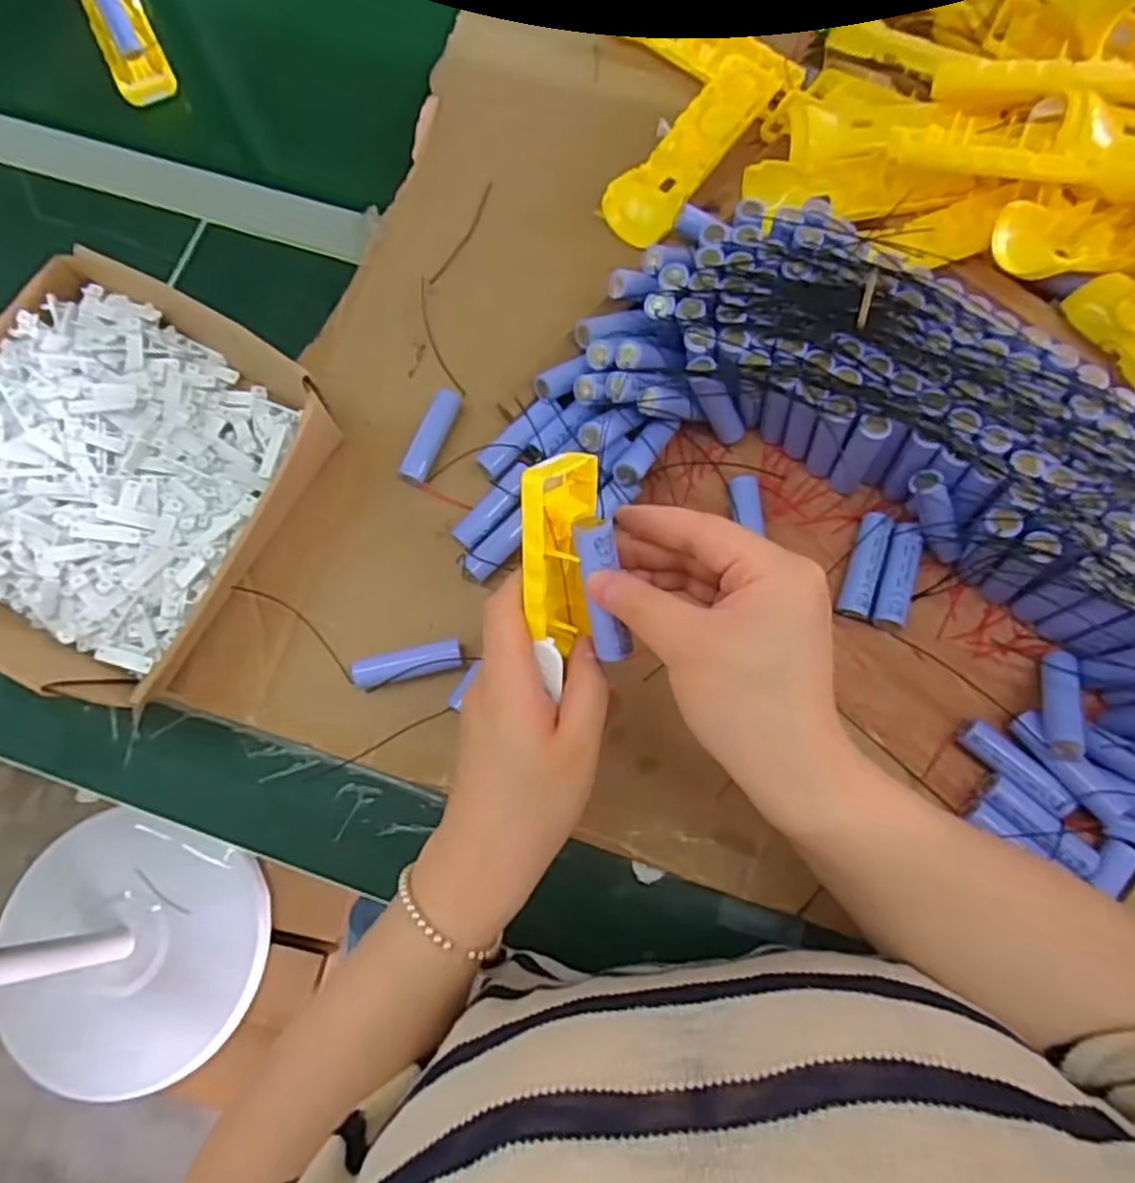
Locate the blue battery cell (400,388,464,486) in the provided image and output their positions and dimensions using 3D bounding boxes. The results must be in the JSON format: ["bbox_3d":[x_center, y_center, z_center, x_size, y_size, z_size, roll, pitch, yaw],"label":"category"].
[{"bbox_3d":[-0.089,-0.103,0.487,0.017,0.015,0.068,23,76,7],"label":"blue battery cell"}]

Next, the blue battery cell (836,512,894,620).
[{"bbox_3d":[0.182,-0.017,0.451,0.019,0.018,0.066,18,76,6],"label":"blue battery cell"}]

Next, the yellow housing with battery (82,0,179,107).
[{"bbox_3d":[-0.363,-0.461,0.599,0.048,0.028,0.148,-27,76,-6],"label":"yellow housing with battery"}]

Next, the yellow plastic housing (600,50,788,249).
[{"bbox_3d":[0.093,-0.328,0.541,0.047,0.020,0.179,34,78,10],"label":"yellow plastic housing"}]

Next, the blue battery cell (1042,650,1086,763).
[{"bbox_3d":[0.277,0.061,0.412,0.014,0.016,0.066,17,55,6],"label":"blue battery cell"}]

